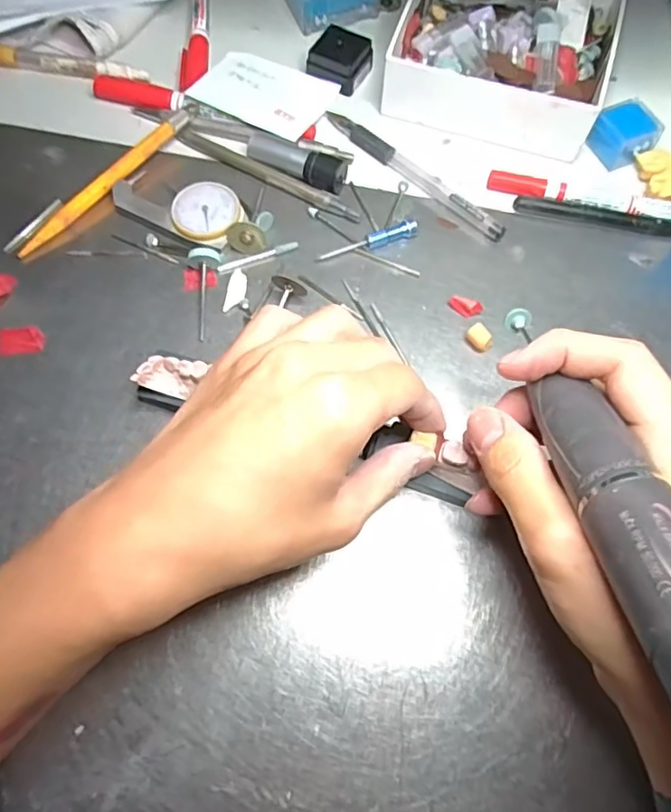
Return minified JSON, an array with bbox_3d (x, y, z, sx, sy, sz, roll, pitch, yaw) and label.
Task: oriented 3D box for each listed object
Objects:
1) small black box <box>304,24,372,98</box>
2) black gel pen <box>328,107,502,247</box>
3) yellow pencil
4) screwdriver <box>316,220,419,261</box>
[{"bbox_3d":[0.004,-0.222,0.375,0.033,0.016,0.031,34,71,12],"label":"small black box"},{"bbox_3d":[0.046,-0.140,0.347,0.132,0.007,0.015,40,73,14],"label":"black gel pen"},{"bbox_3d":[-0.130,-0.130,0.337,0.011,0.008,0.128,38,72,13],"label":"yellow pencil"},{"bbox_3d":[0.018,-0.092,0.327,0.059,0.008,0.007,-19,69,-9],"label":"screwdriver"}]

